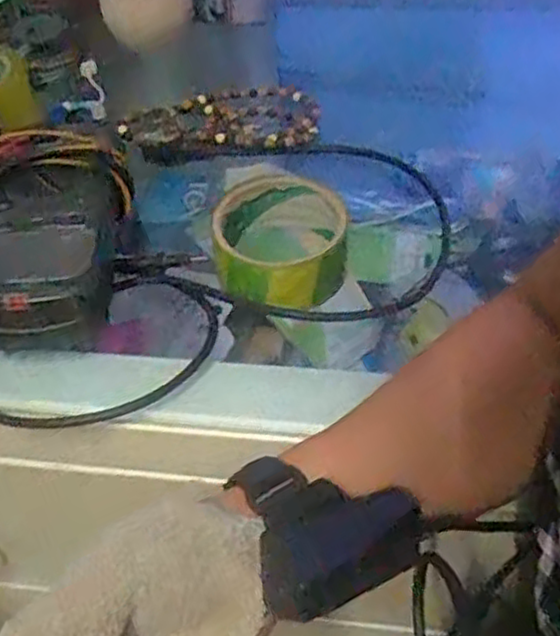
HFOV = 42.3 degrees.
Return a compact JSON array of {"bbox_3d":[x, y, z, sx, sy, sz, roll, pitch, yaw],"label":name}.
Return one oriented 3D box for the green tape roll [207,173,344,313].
[{"bbox_3d":[-0.001,-0.050,0.467,0.084,0.038,0.088,-2,49,2],"label":"green tape roll"}]

